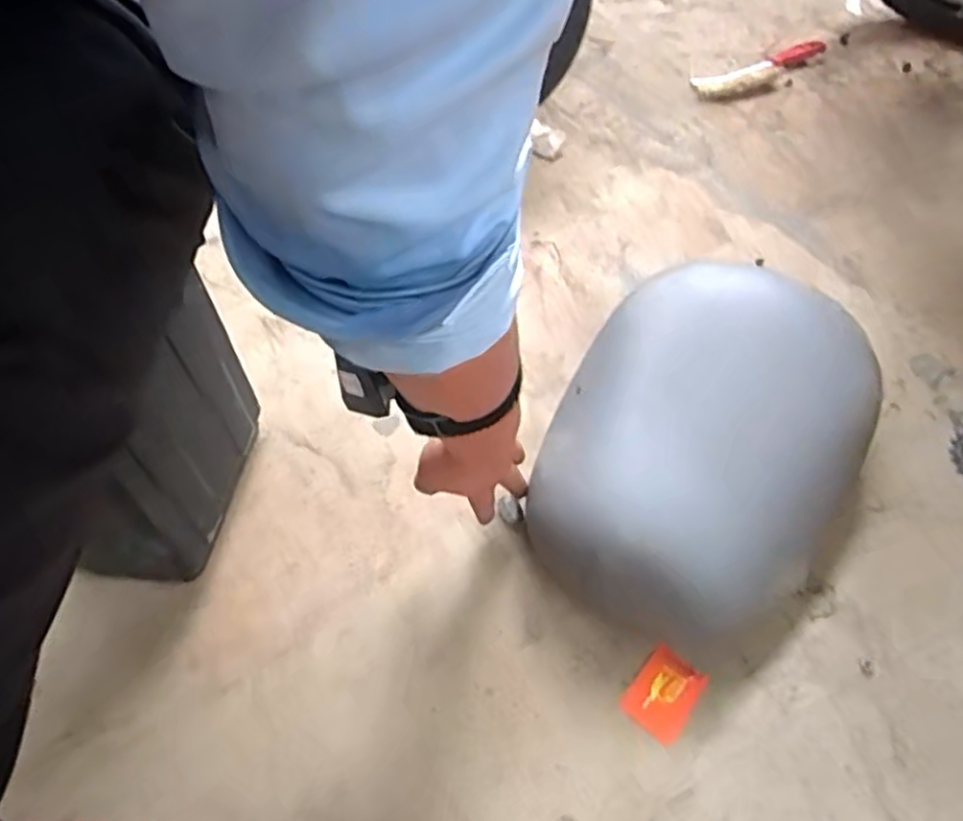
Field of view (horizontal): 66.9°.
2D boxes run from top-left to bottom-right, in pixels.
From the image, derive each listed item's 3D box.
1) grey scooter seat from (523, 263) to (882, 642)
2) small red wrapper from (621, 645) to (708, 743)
[{"bbox_3d":[0.201,0.017,0.670,0.250,0.140,0.321,29,62,17],"label":"grey scooter seat"},{"bbox_3d":[0.153,0.240,0.618,0.050,0.009,0.066,34,73,17],"label":"small red wrapper"}]

